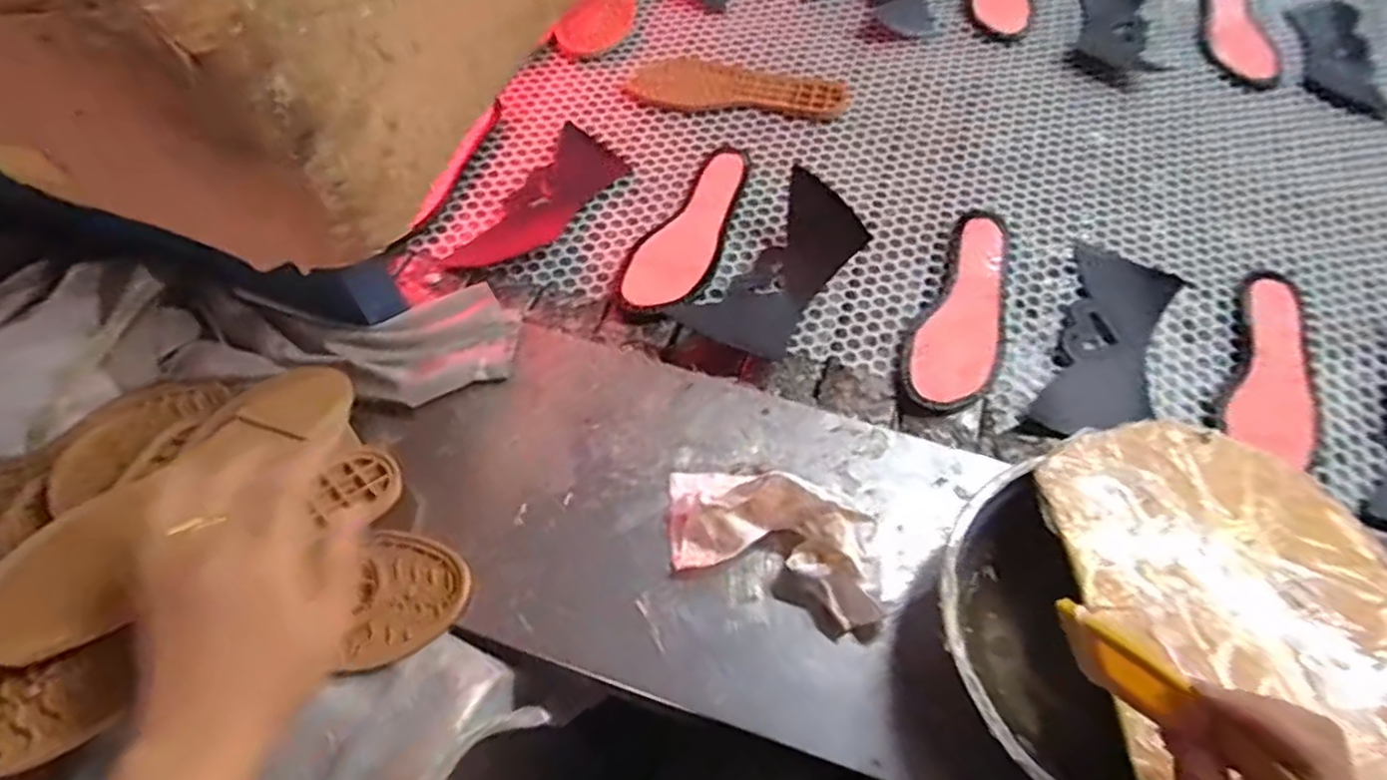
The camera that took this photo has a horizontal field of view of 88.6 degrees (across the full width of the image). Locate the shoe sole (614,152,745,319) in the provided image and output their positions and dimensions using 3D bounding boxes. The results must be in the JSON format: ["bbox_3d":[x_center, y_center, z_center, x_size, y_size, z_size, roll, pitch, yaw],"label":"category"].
[{"bbox_3d":[0.001,-0.151,0.664,0.075,0.012,0.212,25,62,19],"label":"shoe sole"}]

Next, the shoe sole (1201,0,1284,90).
[{"bbox_3d":[0.651,-0.444,0.851,0.085,0.026,0.261,17,56,9],"label":"shoe sole"}]

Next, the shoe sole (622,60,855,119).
[{"bbox_3d":[0.050,-0.333,0.789,0.237,0.016,0.077,9,69,7],"label":"shoe sole"}]

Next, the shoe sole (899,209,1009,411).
[{"bbox_3d":[0.248,-0.079,0.629,0.074,0.015,0.234,26,60,11],"label":"shoe sole"}]

